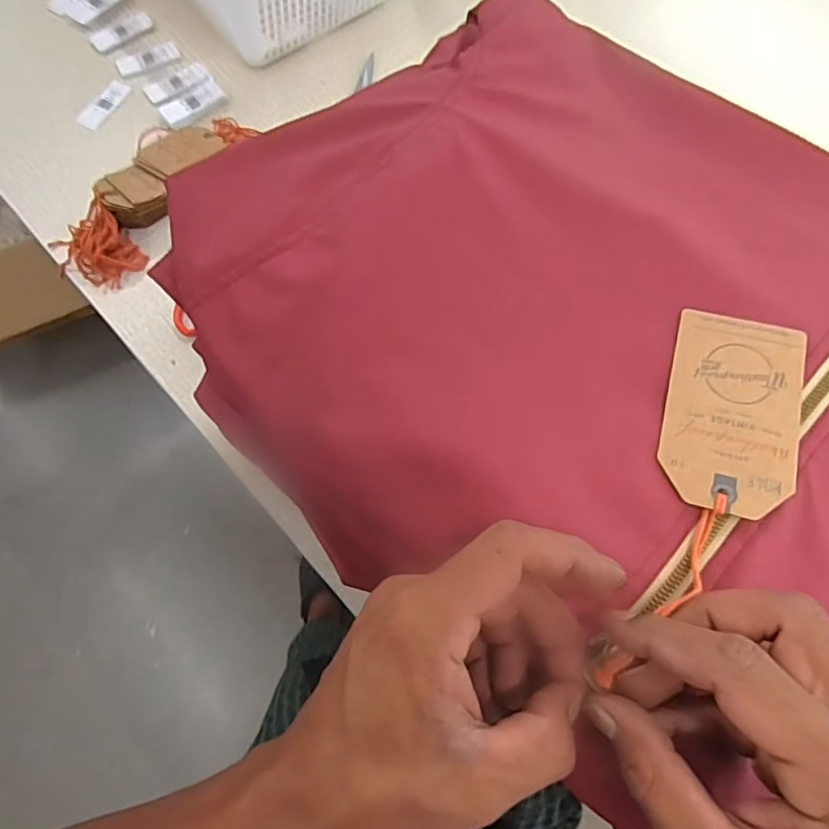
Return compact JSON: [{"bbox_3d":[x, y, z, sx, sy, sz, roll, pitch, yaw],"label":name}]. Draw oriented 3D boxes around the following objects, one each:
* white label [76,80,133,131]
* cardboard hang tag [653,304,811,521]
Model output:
[{"bbox_3d":[-0.410,-0.408,0.721,0.029,0.004,0.086,25,69,1],"label":"white label"},{"bbox_3d":[0.151,-0.003,0.259,0.058,0.004,0.099,14,70,12],"label":"cardboard hang tag"}]

